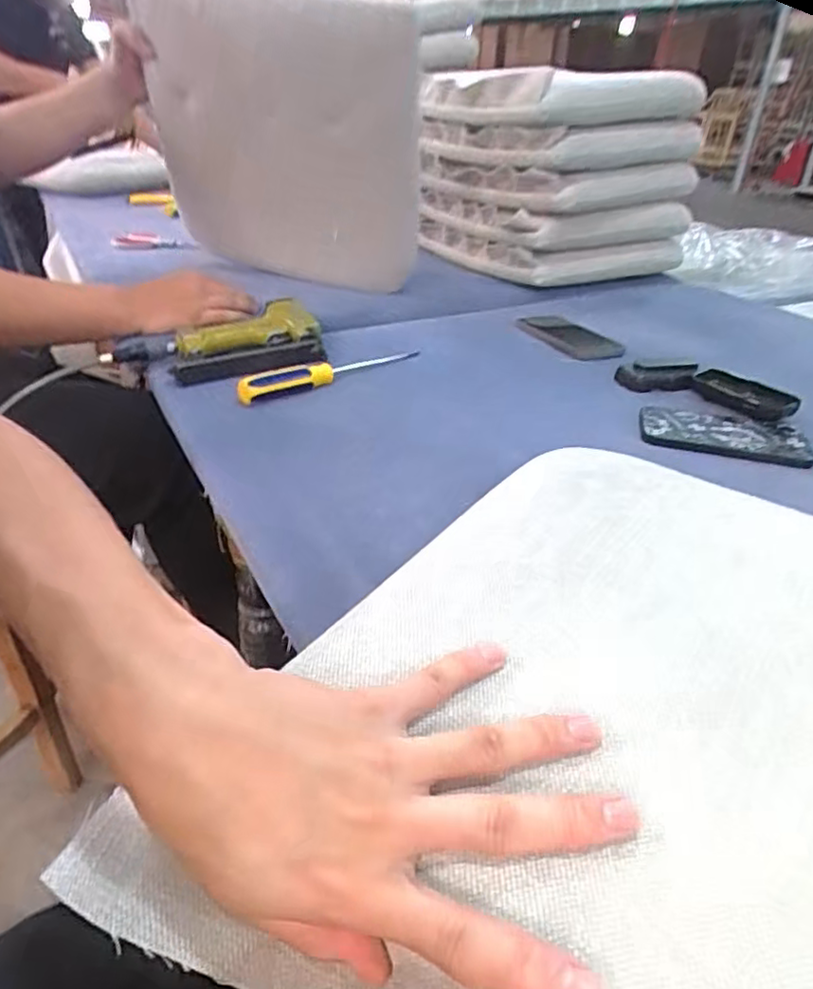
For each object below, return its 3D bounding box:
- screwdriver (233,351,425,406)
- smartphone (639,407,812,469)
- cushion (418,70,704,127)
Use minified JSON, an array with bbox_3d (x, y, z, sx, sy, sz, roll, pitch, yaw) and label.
[{"bbox_3d":[-0.083,-0.150,0.757,0.247,0.029,0.029,-26,43,-36],"label":"screwdriver"},{"bbox_3d":[0.321,-0.062,0.657,0.156,0.013,0.077,13,35,15],"label":"smartphone"},{"bbox_3d":[0.240,-0.659,1.071,0.373,0.067,0.347,-19,39,-30],"label":"cushion"}]

